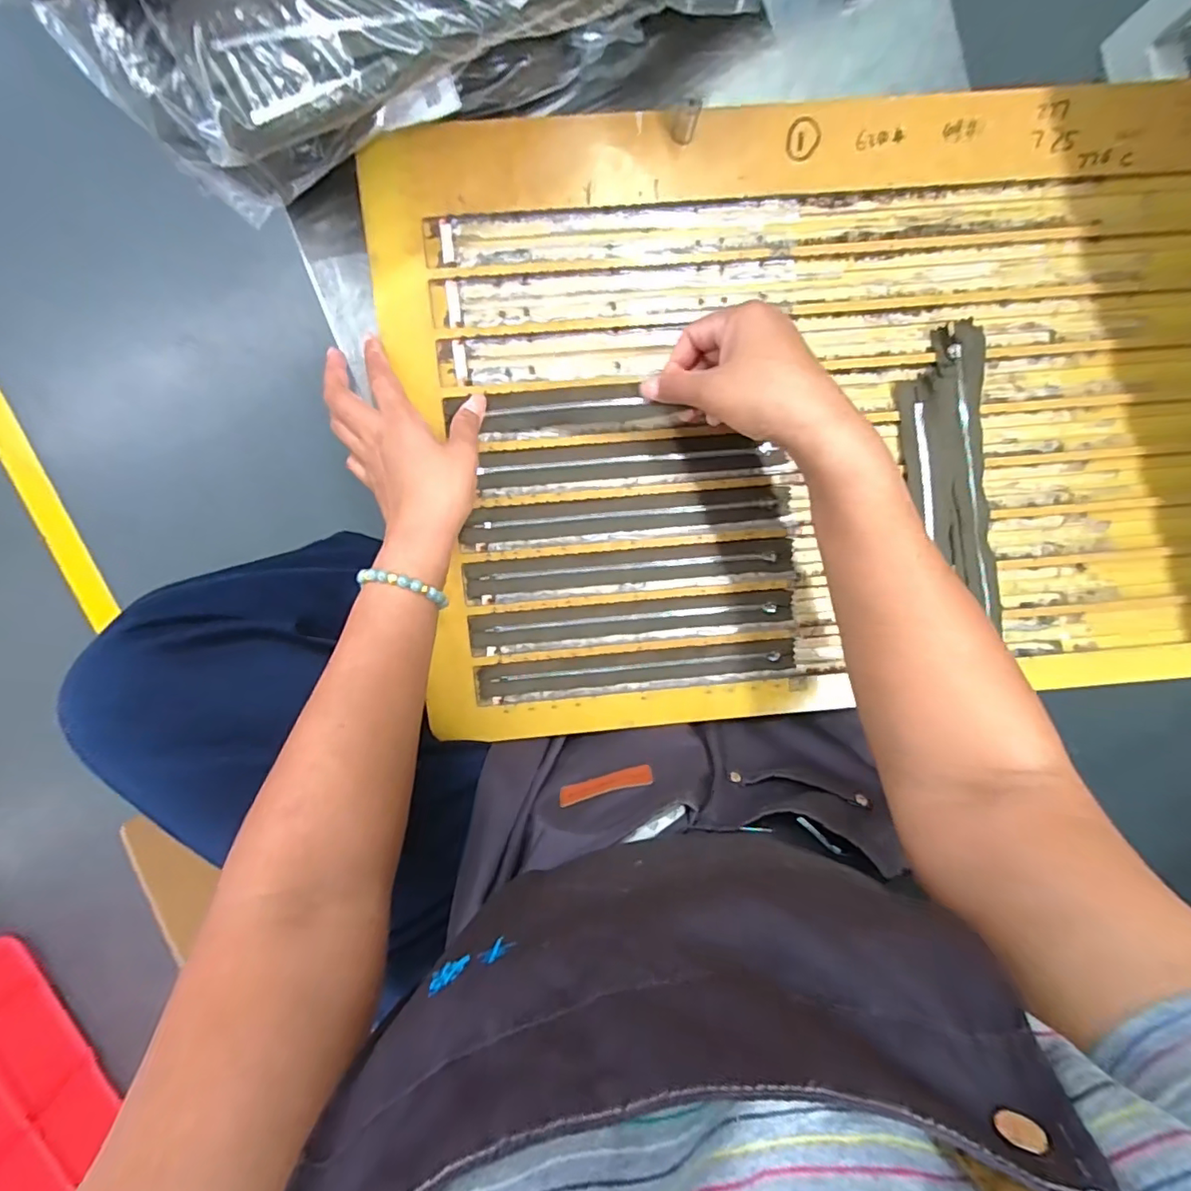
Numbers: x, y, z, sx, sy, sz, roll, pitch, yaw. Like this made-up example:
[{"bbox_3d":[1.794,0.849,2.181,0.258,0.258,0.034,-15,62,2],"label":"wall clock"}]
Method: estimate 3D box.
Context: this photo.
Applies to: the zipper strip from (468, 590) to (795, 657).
[{"bbox_3d":[0.031,0.023,0.439,0.256,0.009,0.034,-4,98,-2],"label":"zipper strip"}]

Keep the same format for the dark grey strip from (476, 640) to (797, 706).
[{"bbox_3d":[0.035,0.062,0.443,0.256,0.011,0.031,-5,98,-2],"label":"dark grey strip"}]

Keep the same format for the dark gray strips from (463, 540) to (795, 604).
[{"bbox_3d":[0.028,-0.022,0.431,0.256,0.008,0.030,-6,98,-2],"label":"dark gray strips"}]

